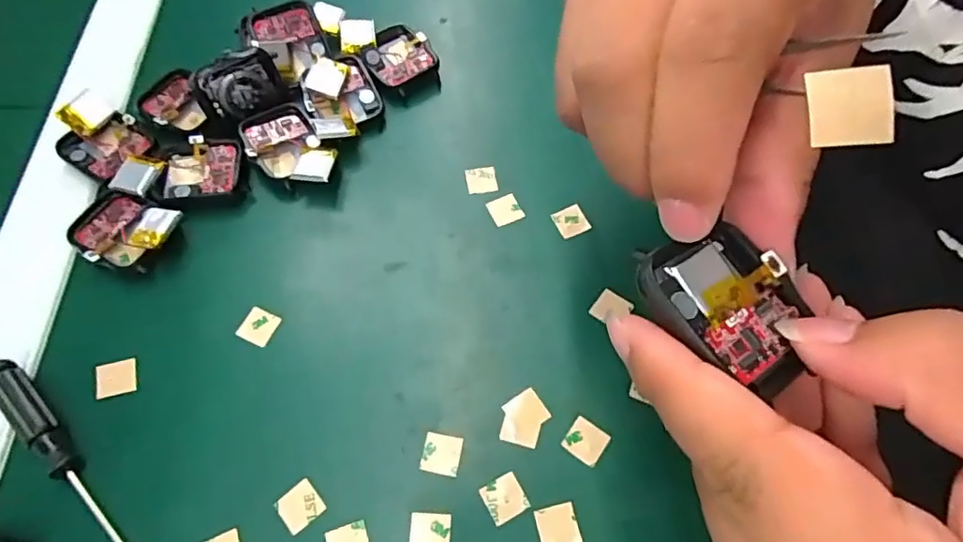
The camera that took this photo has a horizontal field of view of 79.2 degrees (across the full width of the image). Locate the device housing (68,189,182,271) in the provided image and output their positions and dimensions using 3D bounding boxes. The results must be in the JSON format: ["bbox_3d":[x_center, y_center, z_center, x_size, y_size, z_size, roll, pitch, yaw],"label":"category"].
[{"bbox_3d":[-0.169,-0.019,0.275,0.051,0.016,0.037,27,65,13],"label":"device housing"}]

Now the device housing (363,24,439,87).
[{"bbox_3d":[-0.048,-0.125,0.333,0.038,0.013,0.039,-16,63,-10],"label":"device housing"}]

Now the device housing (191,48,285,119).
[{"bbox_3d":[-0.124,-0.096,0.300,0.042,0.029,0.014,-35,48,-23],"label":"device housing"}]

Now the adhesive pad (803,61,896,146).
[{"bbox_3d":[0.072,-0.032,0.113,0.014,0.004,0.015,-3,84,9],"label":"adhesive pad"}]

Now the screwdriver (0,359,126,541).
[{"bbox_3d":[-0.156,0.081,0.227,0.129,0.012,0.013,40,68,18],"label":"screwdriver"}]

